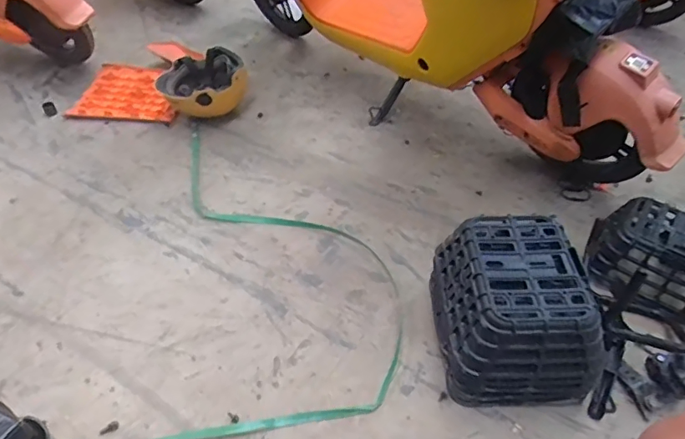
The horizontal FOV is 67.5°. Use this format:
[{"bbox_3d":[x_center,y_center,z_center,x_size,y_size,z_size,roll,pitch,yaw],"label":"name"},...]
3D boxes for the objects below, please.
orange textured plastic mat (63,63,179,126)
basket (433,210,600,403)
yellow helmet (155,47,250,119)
[{"bbox_3d":[-0.640,-0.387,1.578,0.306,0.033,0.267,5,46,3],"label":"orange textured plastic mat"},{"bbox_3d":[0.313,0.171,0.969,0.241,0.215,0.285,0,46,-1],"label":"basket"},{"bbox_3d":[-0.405,-0.381,1.500,0.245,0.150,0.182,-14,48,-14],"label":"yellow helmet"}]

